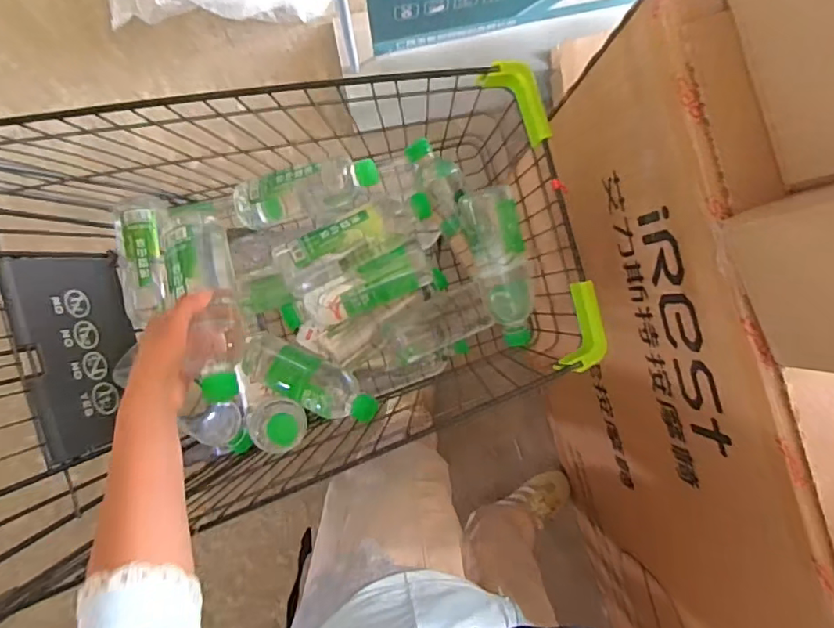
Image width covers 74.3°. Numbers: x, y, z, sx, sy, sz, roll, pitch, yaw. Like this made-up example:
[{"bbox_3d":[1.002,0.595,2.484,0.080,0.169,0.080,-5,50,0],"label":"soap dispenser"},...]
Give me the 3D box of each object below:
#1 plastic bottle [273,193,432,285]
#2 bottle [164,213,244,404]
[{"bbox_3d":[-0.075,-0.095,0.697,0.207,0.067,0.065,-25,92,-12],"label":"plastic bottle"},{"bbox_3d":[-0.208,-0.013,0.550,0.059,0.071,0.204,-17,75,0],"label":"bottle"}]

